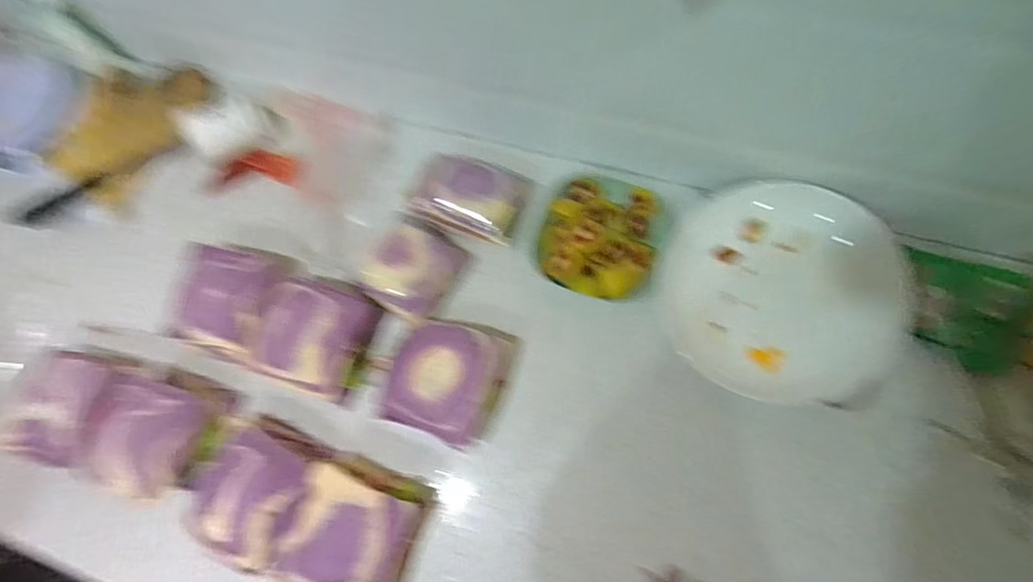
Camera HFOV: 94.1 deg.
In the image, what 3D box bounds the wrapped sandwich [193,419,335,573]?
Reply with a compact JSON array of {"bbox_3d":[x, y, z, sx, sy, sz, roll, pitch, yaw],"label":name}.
[{"bbox_3d":[-0.266,0.205,0.500,0.116,0.057,0.122,22,82,13],"label":"wrapped sandwich"}]

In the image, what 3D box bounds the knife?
[{"bbox_3d":[-0.550,-0.143,0.638,0.251,0.022,0.030,-25,74,-1],"label":"knife"}]

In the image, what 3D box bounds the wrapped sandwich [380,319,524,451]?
[{"bbox_3d":[-0.072,0.091,0.505,0.121,0.051,0.119,15,81,12],"label":"wrapped sandwich"}]

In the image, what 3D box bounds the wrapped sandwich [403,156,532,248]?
[{"bbox_3d":[-0.054,-0.108,0.565,0.130,0.039,0.086,20,82,13],"label":"wrapped sandwich"}]

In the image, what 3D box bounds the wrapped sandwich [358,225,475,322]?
[{"bbox_3d":[-0.118,-0.027,0.547,0.093,0.043,0.105,31,84,14],"label":"wrapped sandwich"}]

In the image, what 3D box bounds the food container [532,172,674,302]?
[{"bbox_3d":[0.096,-0.065,0.533,0.143,0.040,0.140,16,77,10],"label":"food container"}]

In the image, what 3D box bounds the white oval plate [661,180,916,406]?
[{"bbox_3d":[0.264,0.000,0.485,0.224,0.036,0.214,23,90,16],"label":"white oval plate"}]

